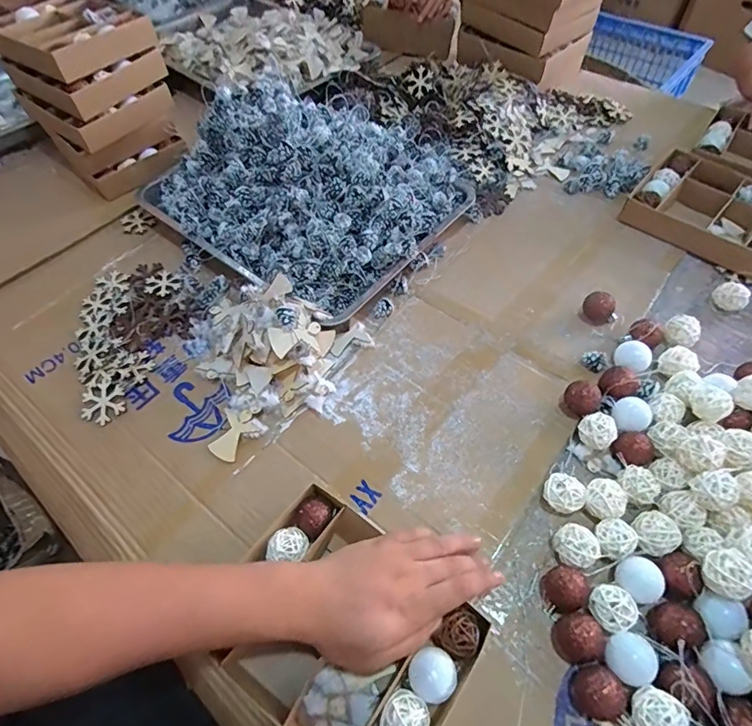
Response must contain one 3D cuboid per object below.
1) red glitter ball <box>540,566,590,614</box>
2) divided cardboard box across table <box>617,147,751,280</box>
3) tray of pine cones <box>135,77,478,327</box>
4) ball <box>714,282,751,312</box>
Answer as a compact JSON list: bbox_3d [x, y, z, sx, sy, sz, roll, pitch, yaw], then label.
[{"bbox_3d":[0.175,0.206,0.427,0.038,0.036,0.036,-1,57,2],"label":"red glitter ball"},{"bbox_3d":[0.501,-0.228,0.696,0.213,0.039,0.175,36,65,22],"label":"divided cardboard box across table"},{"bbox_3d":[-0.086,-0.298,0.707,0.419,0.135,0.405,35,65,22],"label":"tray of pine cones"},{"bbox_3d":[0.468,-0.086,0.616,0.032,0.033,0.039,-38,63,-20],"label":"ball"}]

